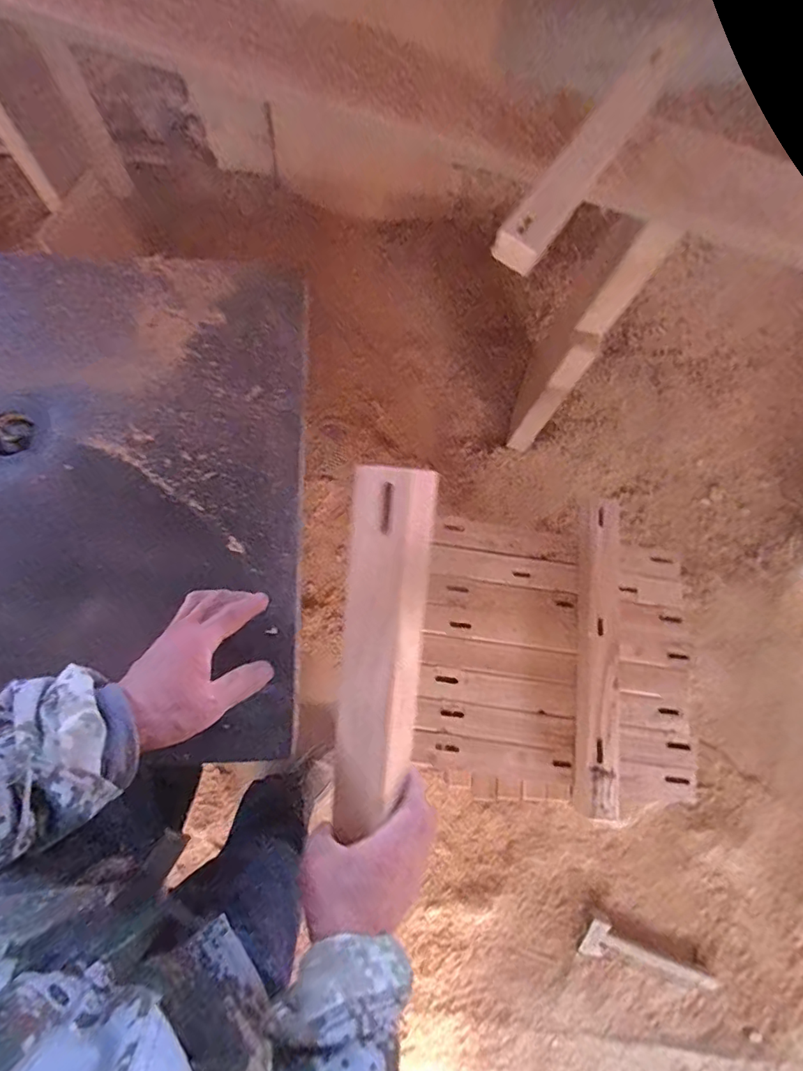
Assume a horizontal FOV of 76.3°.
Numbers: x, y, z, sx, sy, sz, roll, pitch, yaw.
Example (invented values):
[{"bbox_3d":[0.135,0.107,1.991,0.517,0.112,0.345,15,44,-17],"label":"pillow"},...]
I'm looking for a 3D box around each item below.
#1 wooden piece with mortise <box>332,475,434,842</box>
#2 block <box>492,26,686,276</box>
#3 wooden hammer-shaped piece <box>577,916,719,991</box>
[{"bbox_3d":[-0.016,0.097,0.423,0.068,0.035,0.297,6,98,0],"label":"wooden piece with mortise"},{"bbox_3d":[0.248,-0.501,0.665,0.054,0.045,0.402,36,75,2],"label":"block"},{"bbox_3d":[0.585,0.979,1.190,0.331,0.032,0.075,17,75,-3],"label":"wooden hammer-shaped piece"}]

